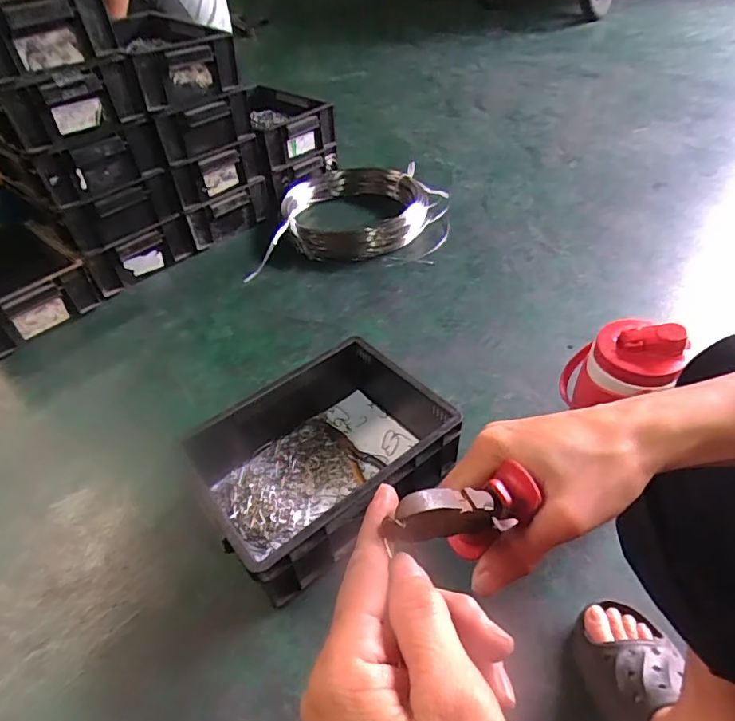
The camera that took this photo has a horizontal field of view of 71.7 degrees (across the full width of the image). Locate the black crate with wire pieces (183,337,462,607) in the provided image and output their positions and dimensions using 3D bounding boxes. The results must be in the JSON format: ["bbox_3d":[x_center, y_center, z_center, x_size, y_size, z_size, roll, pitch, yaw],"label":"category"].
[{"bbox_3d":[-0.072,0.129,0.755,0.340,0.129,0.282,-31,48,-25],"label":"black crate with wire pieces"}]

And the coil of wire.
[{"bbox_3d":[-0.060,-0.399,1.333,0.518,0.097,0.403,-10,42,-5],"label":"coil of wire"}]

